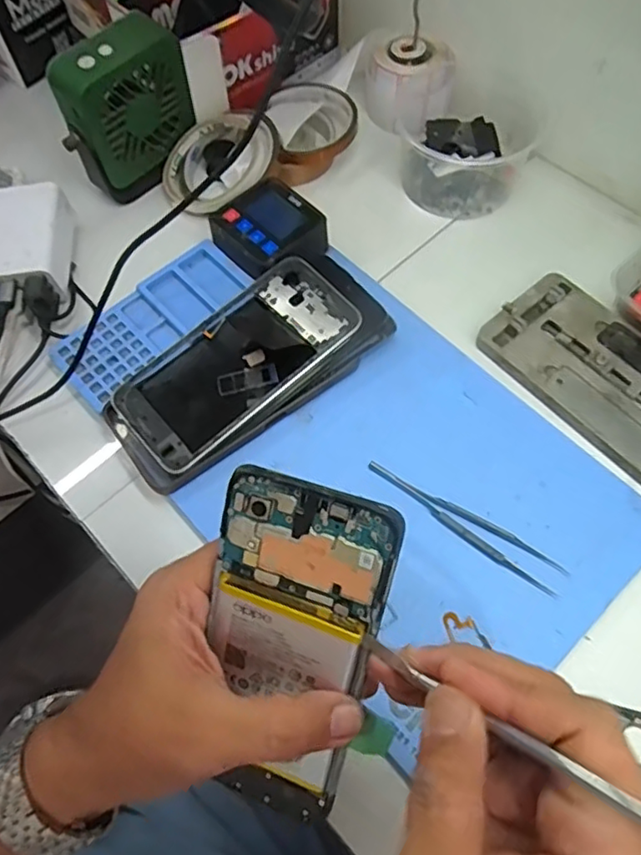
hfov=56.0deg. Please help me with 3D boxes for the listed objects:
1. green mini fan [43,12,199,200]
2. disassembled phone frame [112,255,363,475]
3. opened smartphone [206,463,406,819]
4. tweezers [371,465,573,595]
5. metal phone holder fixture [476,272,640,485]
[{"bbox_3d":[-0.150,-0.248,0.473,0.034,0.107,0.099,37,70,18],"label":"green mini fan"},{"bbox_3d":[-0.055,-0.046,0.406,0.165,0.009,0.078,-41,70,-11],"label":"disassembled phone frame"},{"bbox_3d":[-0.015,0.096,0.254,0.069,0.005,0.156,16,108,13],"label":"opened smartphone"},{"bbox_3d":[0.087,0.058,0.373,0.131,0.008,0.020,32,69,16],"label":"tweezers"},{"bbox_3d":[0.202,-0.032,0.416,0.094,0.011,0.177,-40,69,-16],"label":"metal phone holder fixture"}]

